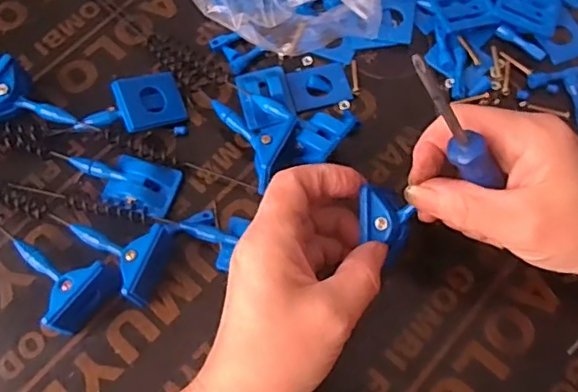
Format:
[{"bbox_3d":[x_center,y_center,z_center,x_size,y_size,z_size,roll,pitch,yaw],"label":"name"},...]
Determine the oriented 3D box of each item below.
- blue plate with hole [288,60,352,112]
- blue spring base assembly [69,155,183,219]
[{"bbox_3d":[0.021,-0.078,0.394,0.041,0.005,0.036,-15,65,1],"label":"blue plate with hole"},{"bbox_3d":[-0.106,-0.009,0.363,0.068,0.013,0.034,14,70,8],"label":"blue spring base assembly"}]

